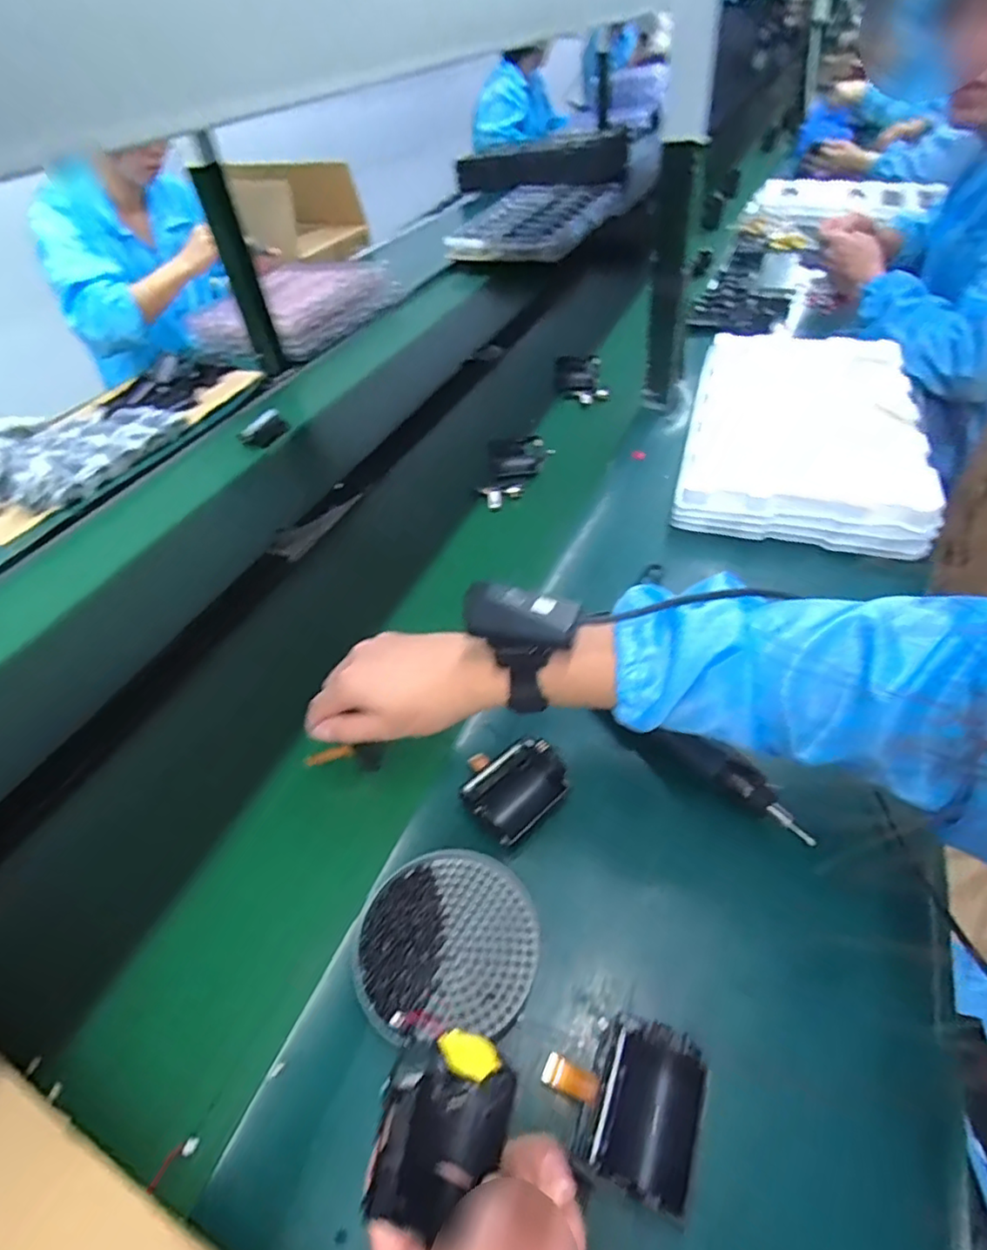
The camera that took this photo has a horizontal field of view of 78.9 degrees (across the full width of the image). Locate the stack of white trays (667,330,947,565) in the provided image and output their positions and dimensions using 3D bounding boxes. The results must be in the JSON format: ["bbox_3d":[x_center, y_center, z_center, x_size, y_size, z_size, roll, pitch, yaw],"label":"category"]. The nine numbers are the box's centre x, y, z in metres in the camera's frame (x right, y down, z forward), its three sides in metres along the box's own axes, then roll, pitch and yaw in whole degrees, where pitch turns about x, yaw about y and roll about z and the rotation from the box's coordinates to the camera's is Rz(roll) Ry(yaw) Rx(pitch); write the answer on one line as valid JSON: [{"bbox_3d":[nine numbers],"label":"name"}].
[{"bbox_3d":[0.383,-0.259,0.750,0.253,0.065,0.415,11,48,16],"label":"stack of white trays"}]

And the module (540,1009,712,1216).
[{"bbox_3d":[0.068,0.254,0.321,0.080,0.045,0.074,15,49,20],"label":"module"}]

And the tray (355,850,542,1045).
[{"bbox_3d":[-0.028,0.206,0.393,0.114,0.025,0.104,-3,46,3],"label":"tray"}]

